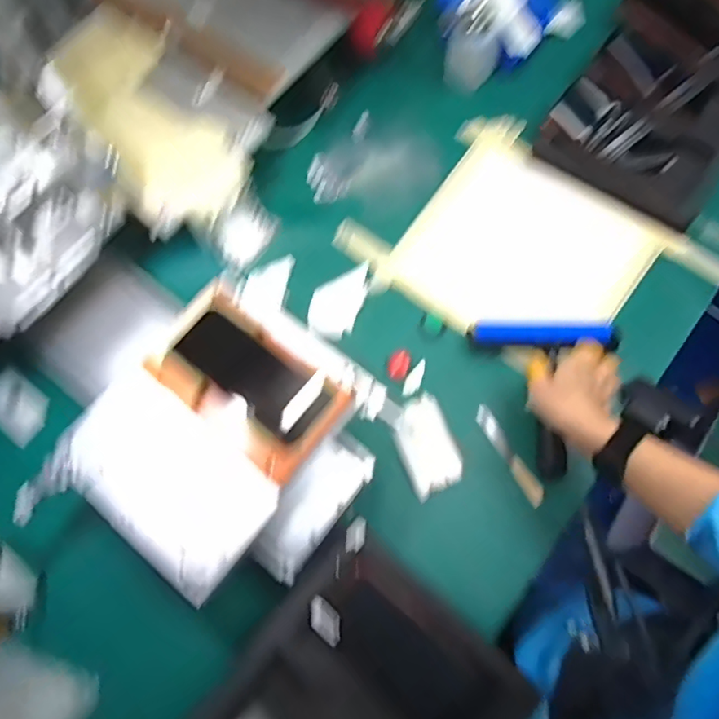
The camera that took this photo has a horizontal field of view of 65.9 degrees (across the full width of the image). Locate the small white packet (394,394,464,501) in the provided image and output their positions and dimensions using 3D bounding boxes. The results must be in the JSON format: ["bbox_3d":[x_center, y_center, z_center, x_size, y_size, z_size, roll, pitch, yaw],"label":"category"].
[{"bbox_3d":[0.076,0.095,0.620,0.058,0.014,0.102,-19,70,-6],"label":"small white packet"}]

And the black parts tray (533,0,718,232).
[{"bbox_3d":[0.447,-0.408,0.748,0.211,0.066,0.470,33,73,13],"label":"black parts tray"}]

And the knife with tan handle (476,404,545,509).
[{"bbox_3d":[0.167,0.106,0.620,0.020,0.004,0.120,-28,71,-9],"label":"knife with tan handle"}]

